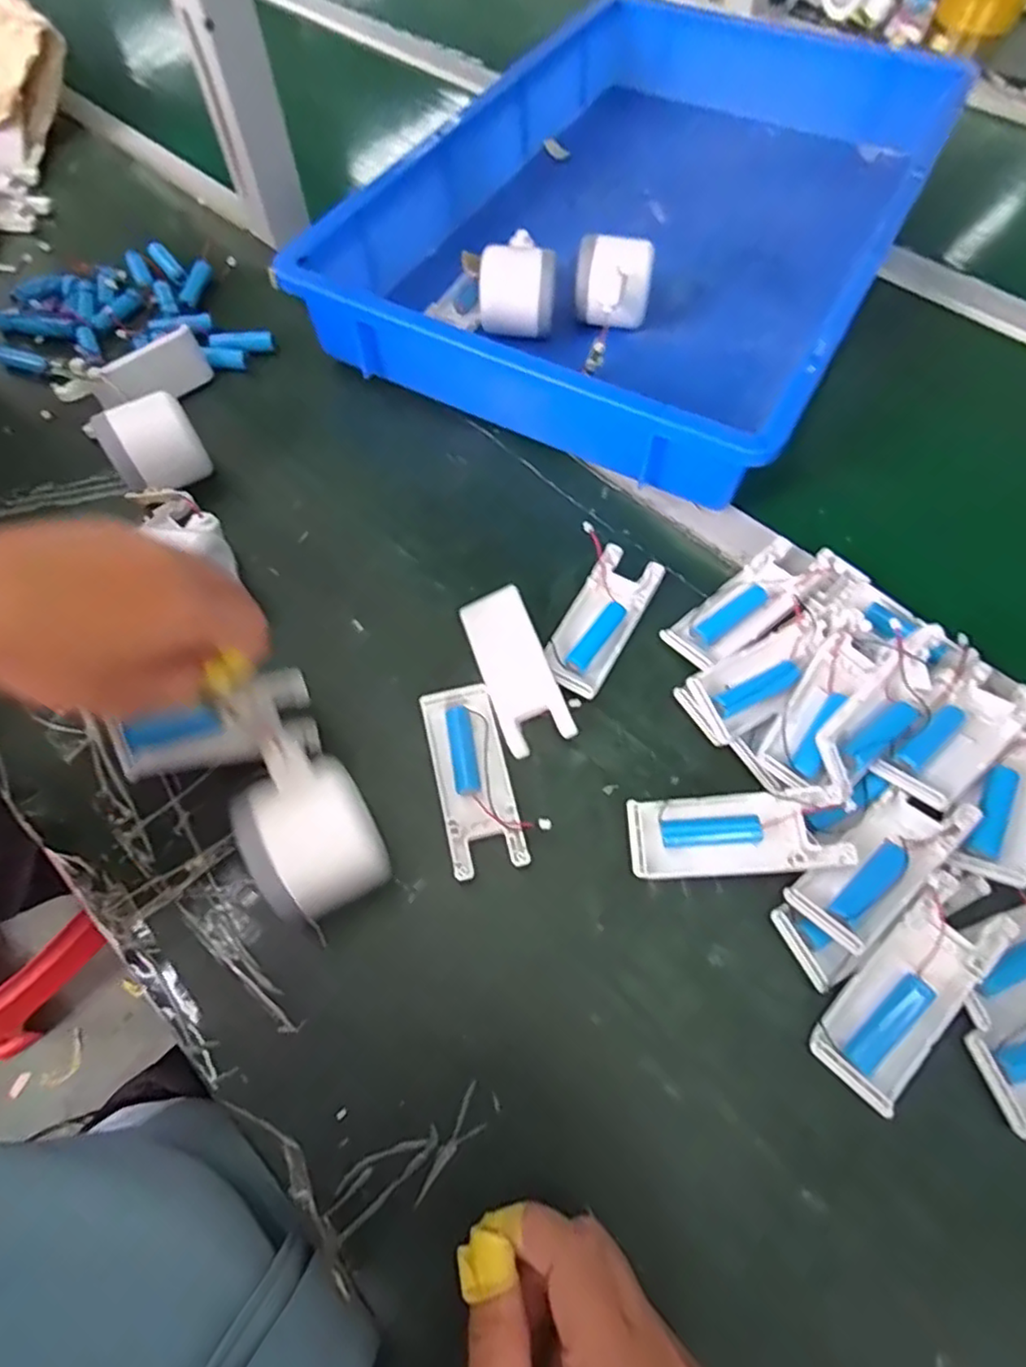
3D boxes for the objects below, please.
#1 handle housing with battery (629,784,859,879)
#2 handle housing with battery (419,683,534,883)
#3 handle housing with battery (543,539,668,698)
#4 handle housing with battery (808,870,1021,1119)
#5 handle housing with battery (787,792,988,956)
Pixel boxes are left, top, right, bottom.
[{"bbox_3d":[0.113,0.075,0.332,0.104,0.012,0.041,-7,60,12],"label":"handle housing with battery"},{"bbox_3d":[-0.022,0.051,0.357,0.040,0.011,0.104,-13,64,-5],"label":"handle housing with battery"},{"bbox_3d":[0.054,-0.038,0.405,0.041,0.018,0.103,27,67,14],"label":"handle housing with battery"},{"bbox_3d":[0.184,0.141,0.300,0.041,0.014,0.104,40,81,19],"label":"handle housing with battery"},{"bbox_3d":[0.183,0.086,0.319,0.101,0.018,0.037,-35,68,-15],"label":"handle housing with battery"}]

